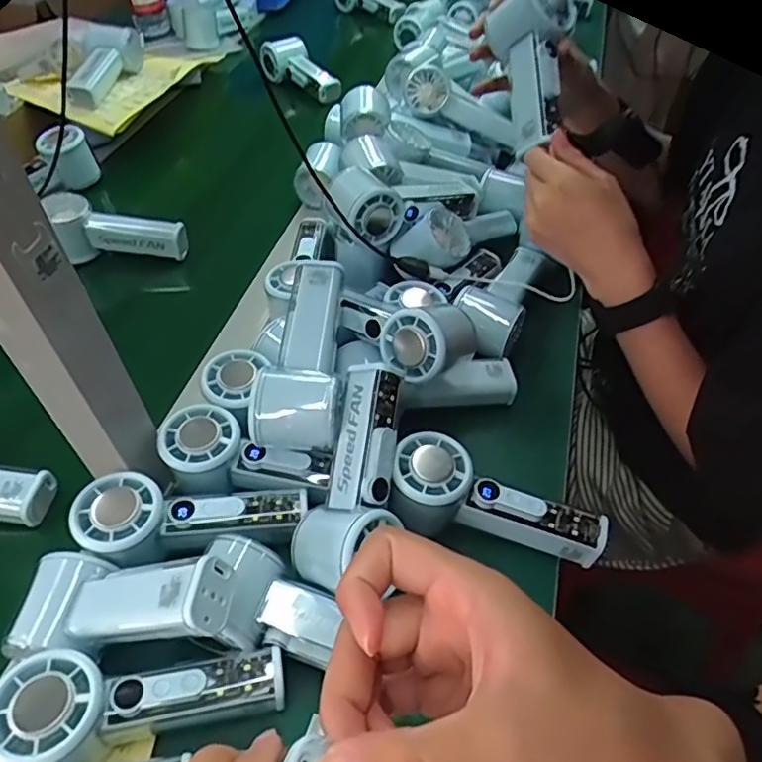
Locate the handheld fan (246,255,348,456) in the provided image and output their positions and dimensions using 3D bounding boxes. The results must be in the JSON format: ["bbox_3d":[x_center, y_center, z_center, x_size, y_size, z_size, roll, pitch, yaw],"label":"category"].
[{"bbox_3d":[-0.061,-0.013,0.461,0.063,0.071,0.151,-2,49,1],"label":"handheld fan"}]

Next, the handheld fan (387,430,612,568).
[{"bbox_3d":[0.078,0.091,0.432,0.155,0.050,0.062,23,52,0],"label":"handheld fan"}]

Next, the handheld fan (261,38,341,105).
[{"bbox_3d":[-0.118,-0.473,0.921,0.152,0.045,0.056,40,61,14],"label":"handheld fan"}]

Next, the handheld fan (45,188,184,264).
[{"bbox_3d":[-0.286,-0.164,0.653,0.140,0.064,0.036,5,50,7],"label":"handheld fan"}]

